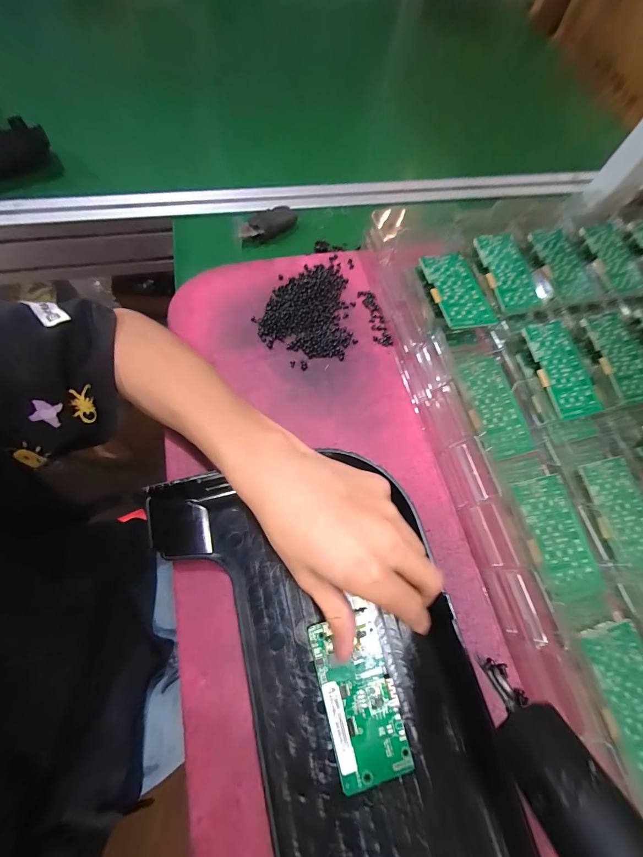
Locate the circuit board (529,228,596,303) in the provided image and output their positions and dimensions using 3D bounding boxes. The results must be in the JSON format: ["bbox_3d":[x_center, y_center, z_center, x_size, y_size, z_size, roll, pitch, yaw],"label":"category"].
[{"bbox_3d":[0.260,-0.180,0.356,0.048,0.005,0.092,-12,71,-8],"label":"circuit board"}]

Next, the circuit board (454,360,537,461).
[{"bbox_3d":[0.158,-0.019,0.301,0.048,0.011,0.091,-13,72,-8],"label":"circuit board"}]

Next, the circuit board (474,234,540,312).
[{"bbox_3d":[0.194,-0.163,0.342,0.049,0.006,0.089,-7,77,-10],"label":"circuit board"}]

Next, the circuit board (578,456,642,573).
[{"bbox_3d":[0.257,0.072,0.277,0.049,0.009,0.089,-6,71,-6],"label":"circuit board"}]

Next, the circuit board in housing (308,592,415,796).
[{"bbox_3d":[0.026,0.179,0.223,0.048,0.008,0.099,-13,70,-7],"label":"circuit board in housing"}]

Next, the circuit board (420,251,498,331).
[{"bbox_3d":[0.131,-0.133,0.319,0.049,0.014,0.088,-8,71,-7],"label":"circuit board"}]

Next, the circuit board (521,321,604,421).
[{"bbox_3d":[0.225,-0.055,0.307,0.051,0.005,0.092,-8,77,-11],"label":"circuit board"}]

